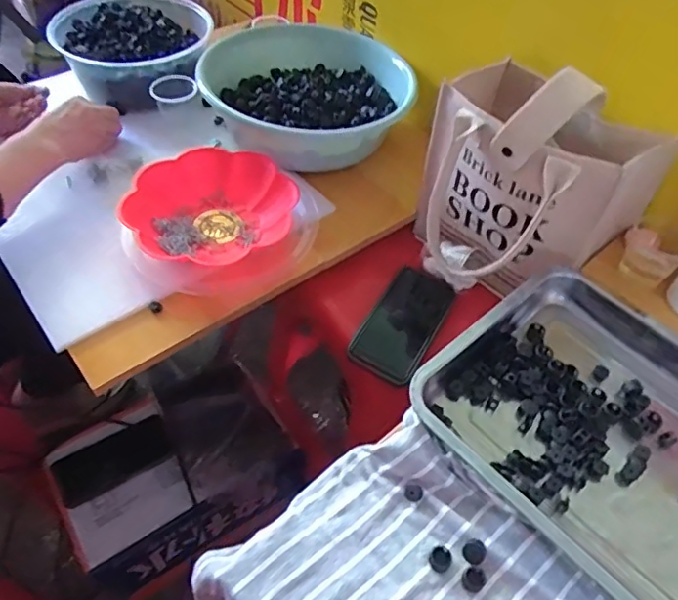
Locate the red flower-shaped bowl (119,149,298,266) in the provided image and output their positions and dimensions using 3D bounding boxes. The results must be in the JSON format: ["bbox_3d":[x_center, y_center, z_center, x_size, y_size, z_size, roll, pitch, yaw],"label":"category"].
[{"bbox_3d":[-0.159,-0.113,0.696,0.193,0.057,0.164,-17,53,-15],"label":"red flower-shaped bowl"}]

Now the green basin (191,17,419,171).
[{"bbox_3d":[-0.046,-0.297,0.816,0.261,0.083,0.272,1,51,-1],"label":"green basin"}]

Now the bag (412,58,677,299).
[{"bbox_3d":[0.203,-0.143,0.645,0.216,0.231,0.225,-27,56,-22],"label":"bag"}]

